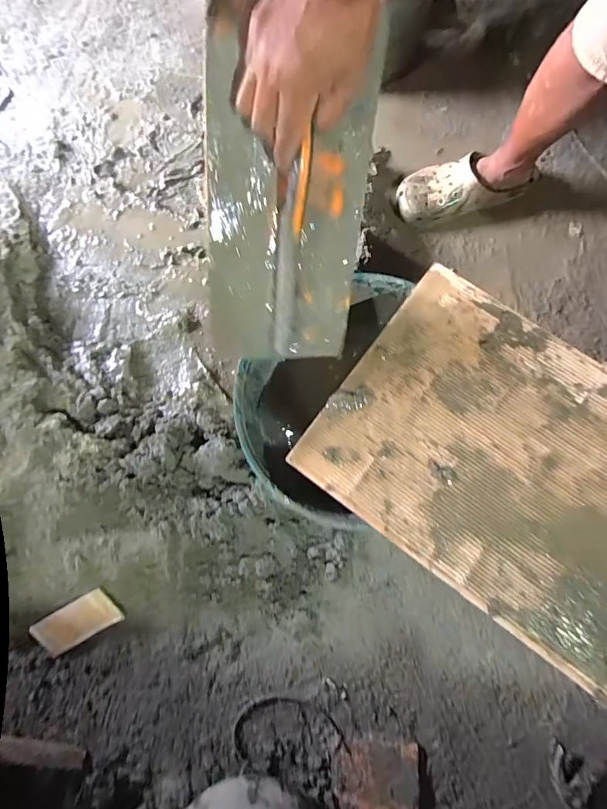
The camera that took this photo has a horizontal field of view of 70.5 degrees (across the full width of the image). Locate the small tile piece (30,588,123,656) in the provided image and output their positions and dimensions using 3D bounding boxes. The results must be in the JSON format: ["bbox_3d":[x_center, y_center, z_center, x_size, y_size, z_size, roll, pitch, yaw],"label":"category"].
[{"bbox_3d":[-0.410,0.392,0.771,0.171,0.007,0.072,-30,98,10],"label":"small tile piece"}]

